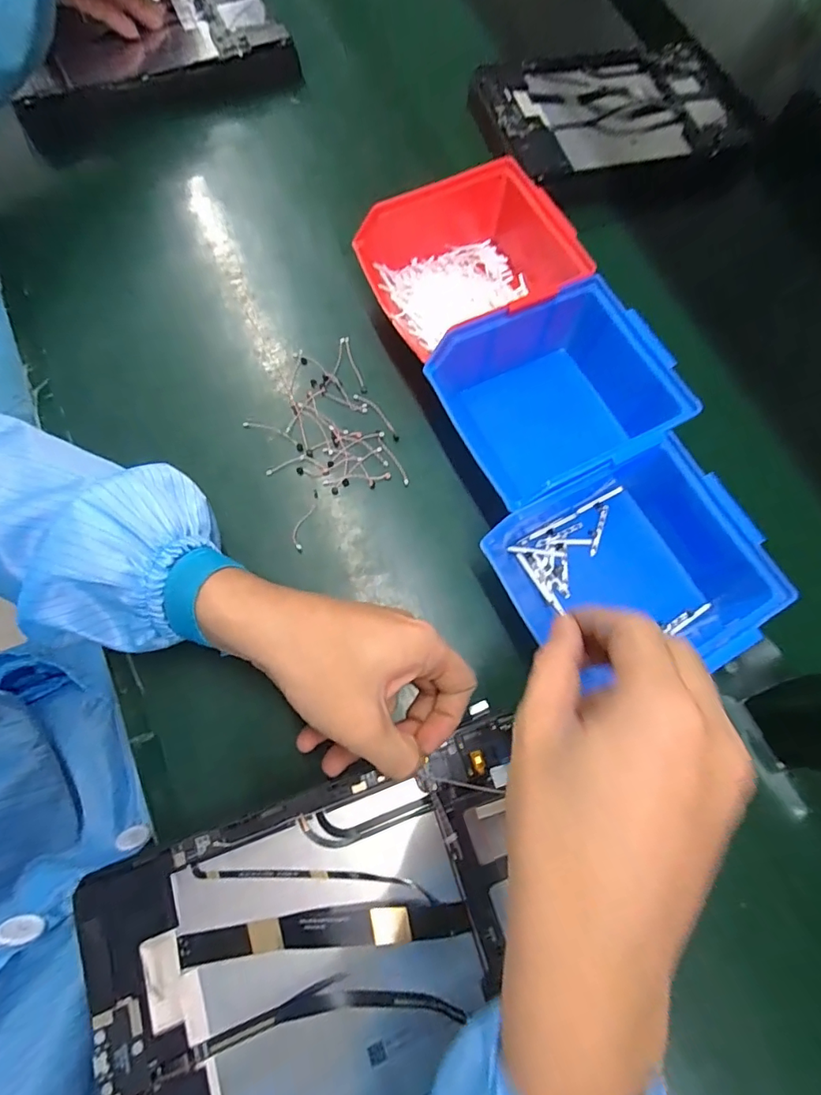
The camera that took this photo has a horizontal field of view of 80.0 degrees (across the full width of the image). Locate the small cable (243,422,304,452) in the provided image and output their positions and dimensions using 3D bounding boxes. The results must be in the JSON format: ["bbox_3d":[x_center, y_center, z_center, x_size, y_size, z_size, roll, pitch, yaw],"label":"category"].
[{"bbox_3d":[-0.098,-0.082,0.353,0.047,0.004,0.010,23,74,5],"label":"small cable"}]

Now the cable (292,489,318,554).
[{"bbox_3d":[-0.073,-0.019,0.334,0.009,0.004,0.047,12,73,2],"label":"cable"}]

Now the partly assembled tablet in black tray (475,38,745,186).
[{"bbox_3d":[0.190,-0.413,0.457,0.262,0.017,0.142,-17,74,-10],"label":"partly assembled tablet in black tray"}]

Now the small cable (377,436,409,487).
[{"bbox_3d":[-0.011,-0.063,0.350,0.006,0.004,0.043,-27,76,-9],"label":"small cable"}]

